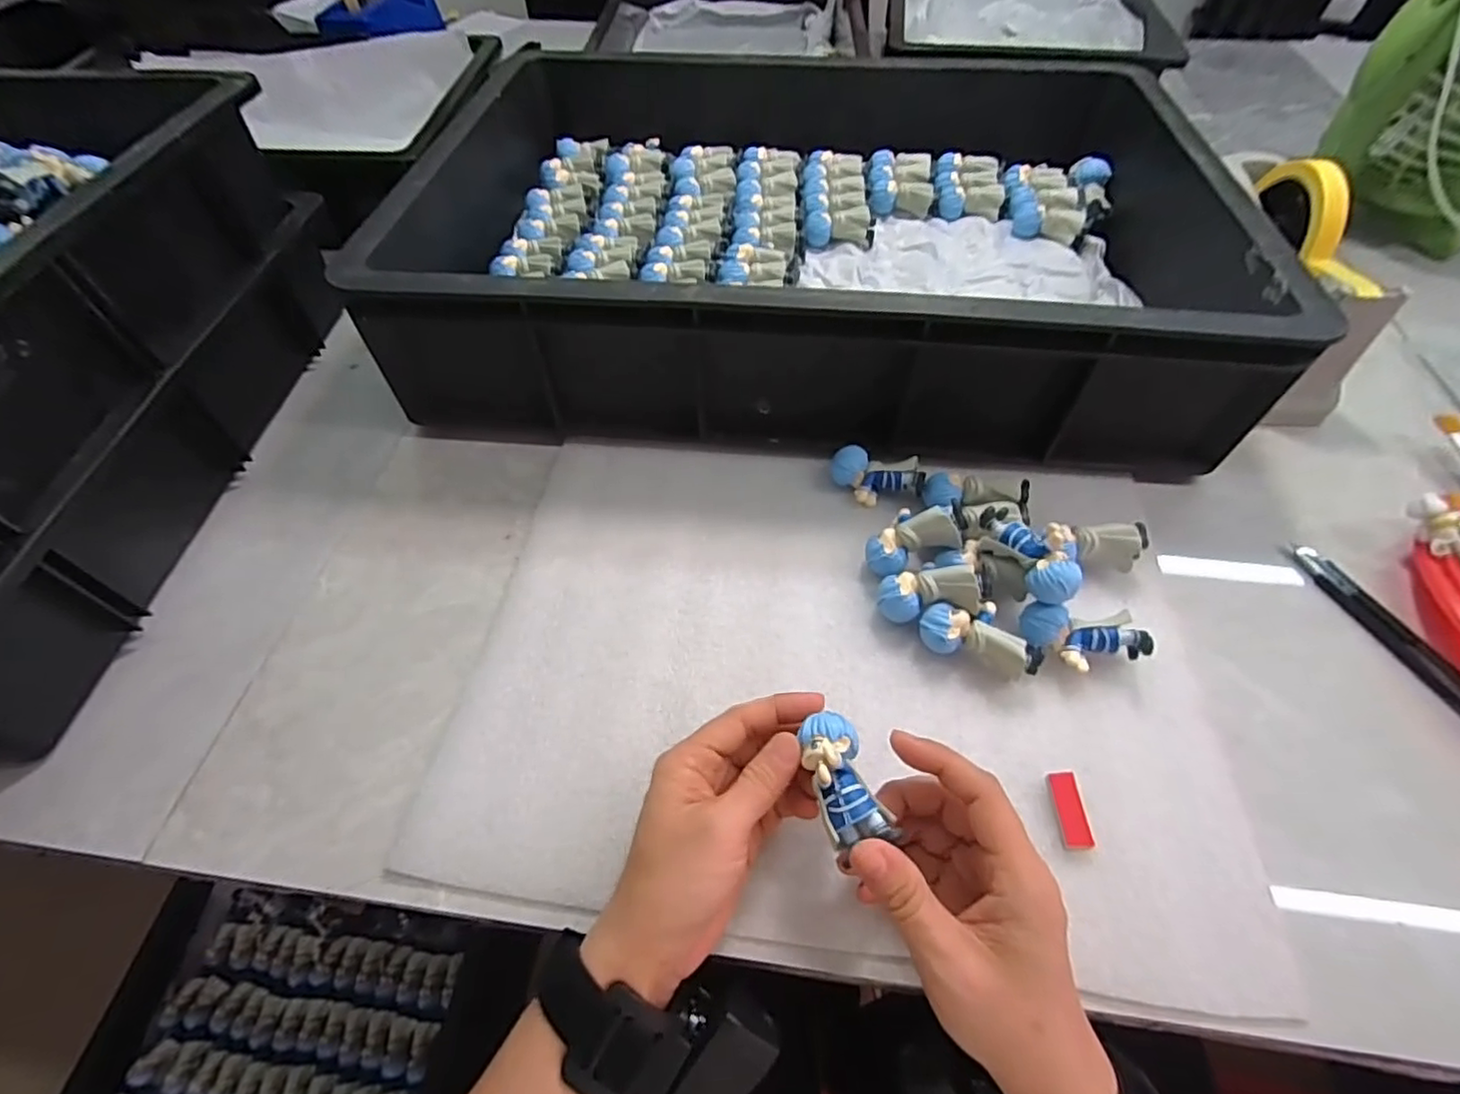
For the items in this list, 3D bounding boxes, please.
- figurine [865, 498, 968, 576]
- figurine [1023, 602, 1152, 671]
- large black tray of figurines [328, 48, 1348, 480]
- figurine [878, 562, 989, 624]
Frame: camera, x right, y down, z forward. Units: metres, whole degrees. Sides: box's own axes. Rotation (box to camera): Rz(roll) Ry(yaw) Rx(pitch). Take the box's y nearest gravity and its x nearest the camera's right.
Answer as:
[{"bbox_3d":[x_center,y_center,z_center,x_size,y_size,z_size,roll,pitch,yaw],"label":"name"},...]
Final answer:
[{"bbox_3d":[0.111,-0.005,0.374,0.061,0.025,0.027,-29,60,20],"label":"figurine"},{"bbox_3d":[0.200,0.053,0.348,0.069,0.023,0.032,7,55,6],"label":"figurine"},{"bbox_3d":[0.074,-0.267,0.505,0.600,0.141,0.411,3,55,3],"label":"large black tray of figurines"},{"bbox_3d":[0.115,0.025,0.355,0.060,0.020,0.025,-12,58,18],"label":"figurine"}]

